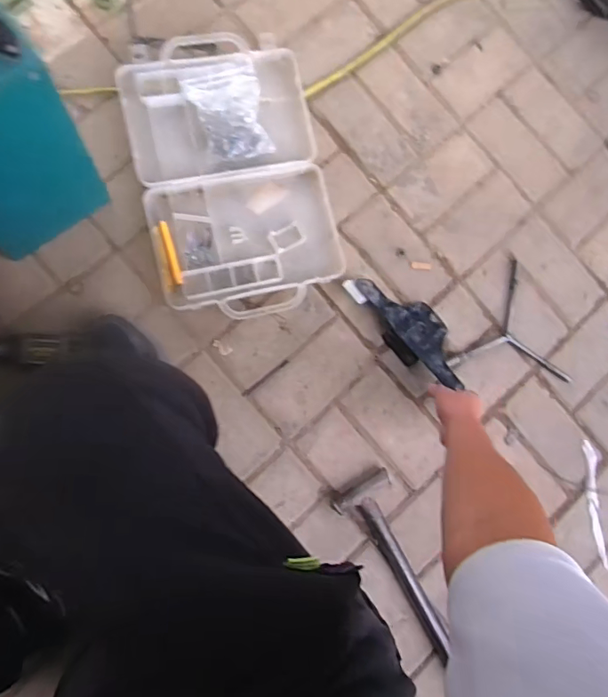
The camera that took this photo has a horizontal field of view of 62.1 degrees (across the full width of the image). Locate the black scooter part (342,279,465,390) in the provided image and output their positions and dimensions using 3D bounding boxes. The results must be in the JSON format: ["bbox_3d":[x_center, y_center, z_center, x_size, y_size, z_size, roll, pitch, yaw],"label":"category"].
[{"bbox_3d":[0.170,-0.038,0.815,0.231,0.029,0.094,44,83,2],"label":"black scooter part"}]

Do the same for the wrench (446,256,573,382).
[{"bbox_3d":[0.380,-0.012,0.861,0.197,0.012,0.224,35,83,-2],"label":"wrench"}]

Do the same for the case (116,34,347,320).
[{"bbox_3d":[-0.113,-0.277,0.809,0.286,0.055,0.451,-13,87,-6],"label":"case"}]

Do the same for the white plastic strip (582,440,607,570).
[{"bbox_3d":[0.498,0.264,0.859,0.029,0.010,0.204,-2,86,-6],"label":"white plastic strip"}]

